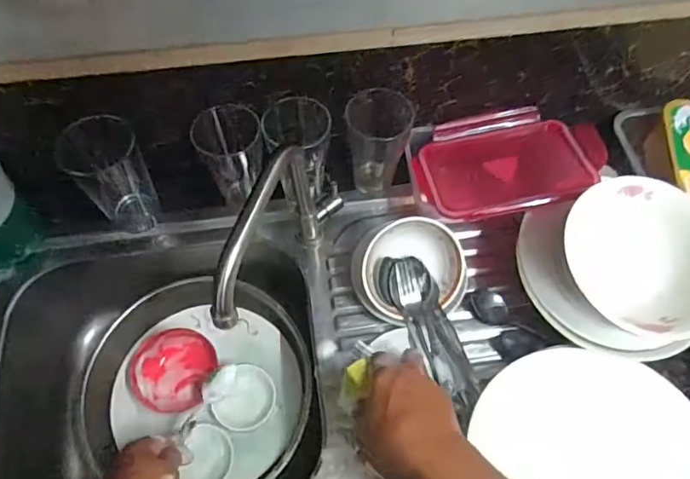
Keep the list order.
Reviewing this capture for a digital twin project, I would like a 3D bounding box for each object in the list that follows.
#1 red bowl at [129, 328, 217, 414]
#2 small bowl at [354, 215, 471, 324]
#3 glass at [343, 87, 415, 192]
[{"bbox_3d":[-0.237,0.178,0.695,0.102,0.037,0.106,0,63,-1],"label":"red bowl"},{"bbox_3d":[0.080,0.043,0.637,0.138,0.064,0.145,7,97,-10],"label":"small bowl"},{"bbox_3d":[0.042,-0.124,0.662,0.077,0.137,0.071,9,63,4],"label":"glass"}]

